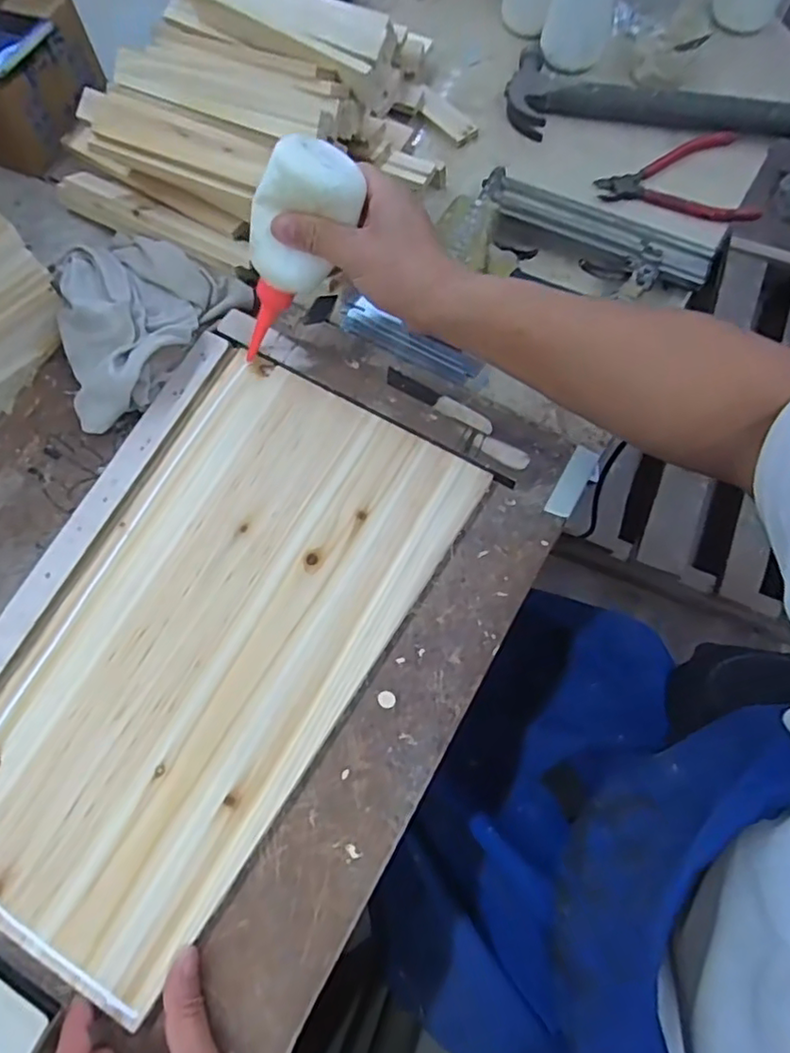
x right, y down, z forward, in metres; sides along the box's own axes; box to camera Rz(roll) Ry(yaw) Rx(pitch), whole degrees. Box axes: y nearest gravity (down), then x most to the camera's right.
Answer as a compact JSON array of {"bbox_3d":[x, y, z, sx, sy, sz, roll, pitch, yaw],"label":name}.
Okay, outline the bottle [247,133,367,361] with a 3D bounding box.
[{"bbox_3d":[-0.079,-0.199,0.450,0.052,0.158,0.050,-28,73,-40],"label":"bottle"}]

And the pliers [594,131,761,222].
[{"bbox_3d":[0.271,-0.339,0.572,0.141,0.014,0.100,13,73,3],"label":"pliers"}]

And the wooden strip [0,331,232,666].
[{"bbox_3d":[-0.253,0.032,0.445,0.026,0.008,0.452,26,74,7],"label":"wooden strip"}]

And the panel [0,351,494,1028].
[{"bbox_3d":[-0.134,0.080,0.432,0.217,0.010,0.417,30,74,8],"label":"panel"}]

